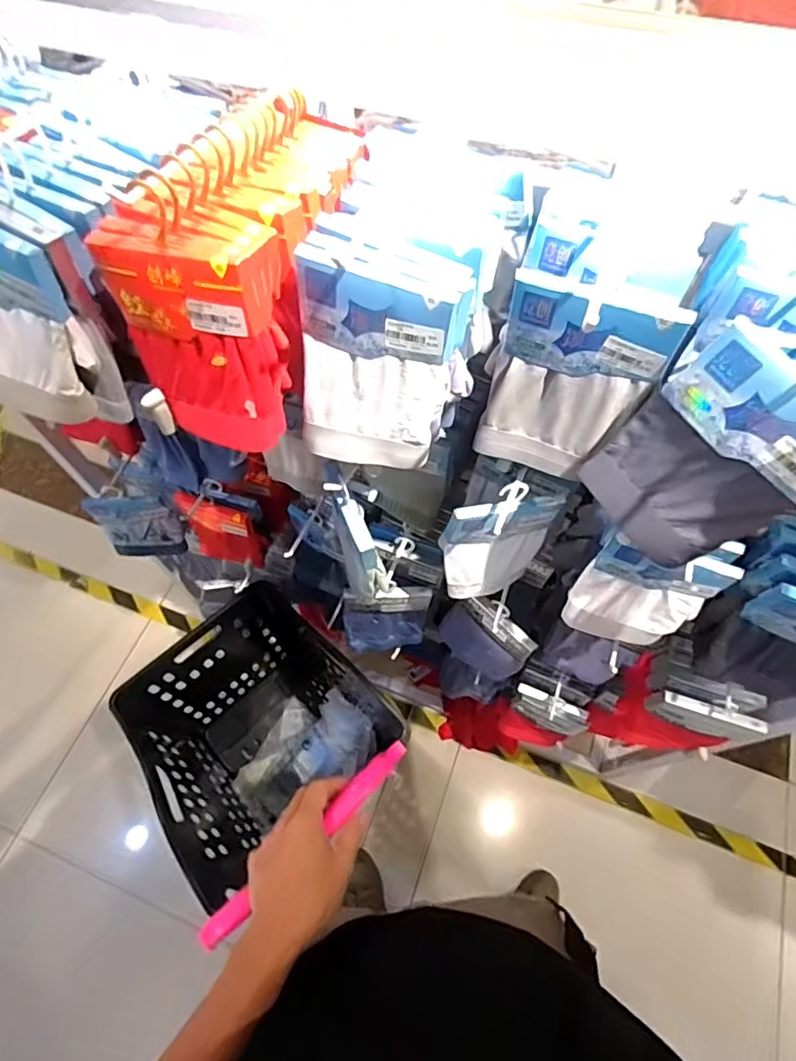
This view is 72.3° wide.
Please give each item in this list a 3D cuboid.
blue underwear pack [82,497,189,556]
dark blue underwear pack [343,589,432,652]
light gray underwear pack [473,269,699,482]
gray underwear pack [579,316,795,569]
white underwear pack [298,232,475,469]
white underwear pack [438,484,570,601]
[{"bbox_3d":[-0.459,-0.003,0.976,0.144,0.171,0.032,2,62,2],"label":"blue underwear pack"},{"bbox_3d":[-0.021,0.148,0.885,0.142,0.192,0.036,-2,62,0],"label":"dark blue underwear pack"},{"bbox_3d":[0.135,-0.113,0.446,0.123,0.179,0.026,23,65,12],"label":"light gray underwear pack"},{"bbox_3d":[0.229,-0.051,0.406,0.014,0.175,0.121,-30,76,-35],"label":"gray underwear pack"},{"bbox_3d":[-0.018,-0.135,0.454,0.123,0.188,0.035,16,51,7],"label":"white underwear pack"},{"bbox_3d":[0.116,0.014,0.643,0.128,0.208,0.053,-12,63,-6],"label":"white underwear pack"}]

